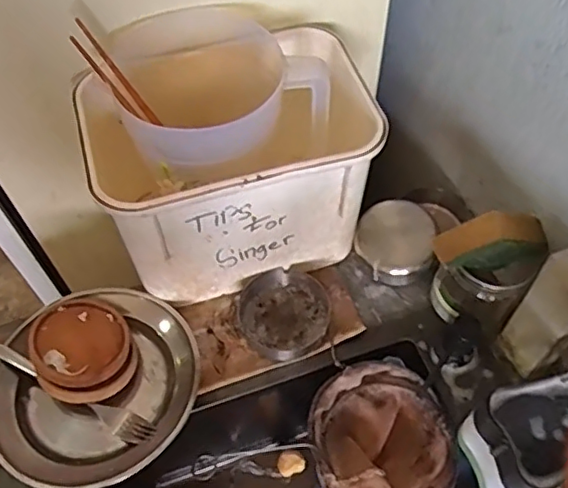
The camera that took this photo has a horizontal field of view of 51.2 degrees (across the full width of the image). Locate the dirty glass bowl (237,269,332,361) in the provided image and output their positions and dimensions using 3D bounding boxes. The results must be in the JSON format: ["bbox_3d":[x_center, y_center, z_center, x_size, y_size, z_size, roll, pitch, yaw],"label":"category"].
[{"bbox_3d":[0.002,0.078,0.655,0.100,0.027,0.093,0,58,0],"label":"dirty glass bowl"}]

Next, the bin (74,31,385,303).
[{"bbox_3d":[-0.054,-0.080,0.641,0.275,0.225,0.193,-16,60,-10],"label":"bin"}]

